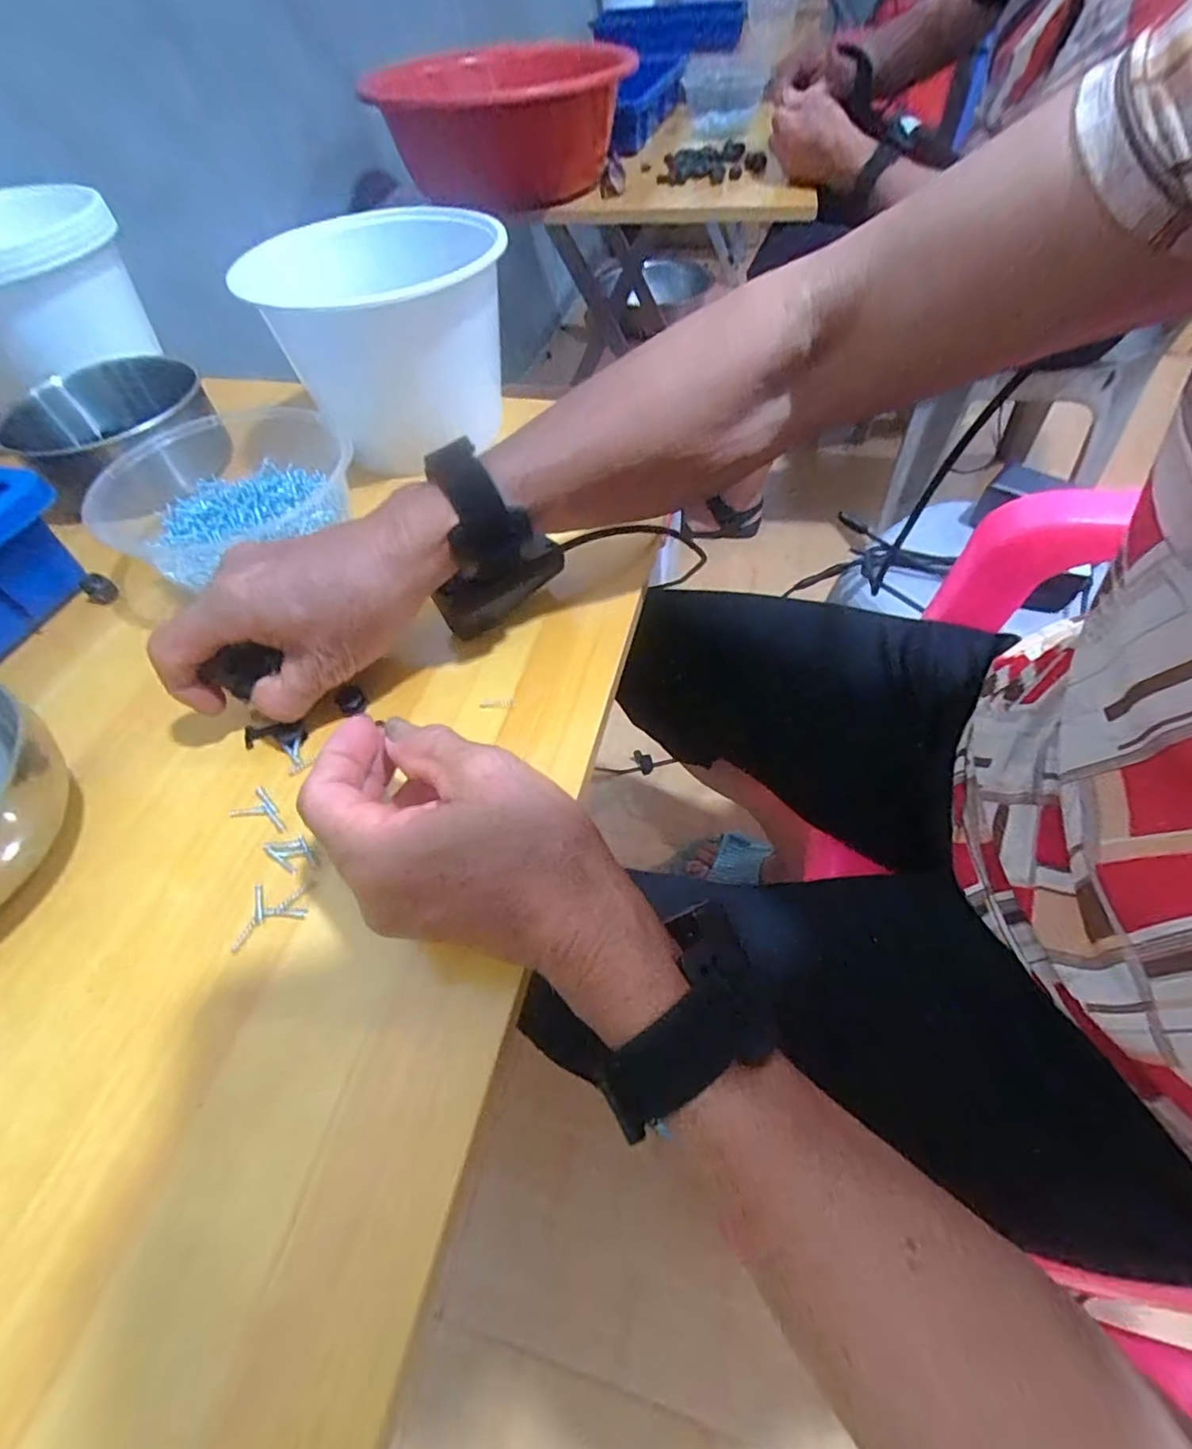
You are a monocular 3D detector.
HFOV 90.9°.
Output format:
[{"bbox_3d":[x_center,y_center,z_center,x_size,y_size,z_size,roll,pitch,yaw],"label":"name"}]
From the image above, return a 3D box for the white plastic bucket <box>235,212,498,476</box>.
[{"bbox_3d":[-0.127,-0.256,0.415,0.143,0.133,0.159,-8,54,0],"label":"white plastic bucket"}]

